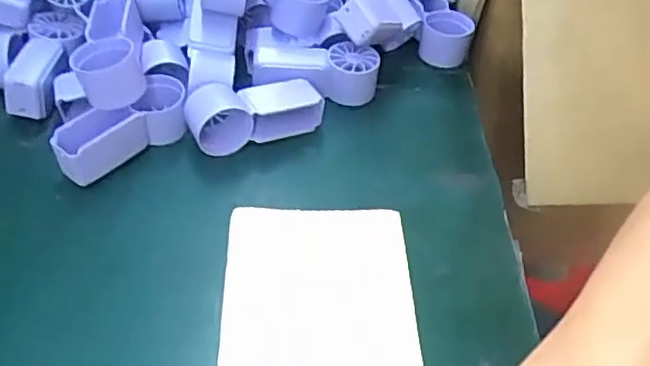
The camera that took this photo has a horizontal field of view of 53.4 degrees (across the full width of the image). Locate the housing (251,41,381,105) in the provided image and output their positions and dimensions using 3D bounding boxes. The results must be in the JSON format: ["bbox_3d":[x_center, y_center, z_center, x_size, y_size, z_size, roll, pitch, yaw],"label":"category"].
[{"bbox_3d":[-0.007,-0.082,0.472,0.089,0.034,0.031,1,48,-4],"label":"housing"}]

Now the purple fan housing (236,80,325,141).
[{"bbox_3d":[-0.030,-0.050,0.445,0.050,0.029,0.029,-17,52,-19],"label":"purple fan housing"}]

